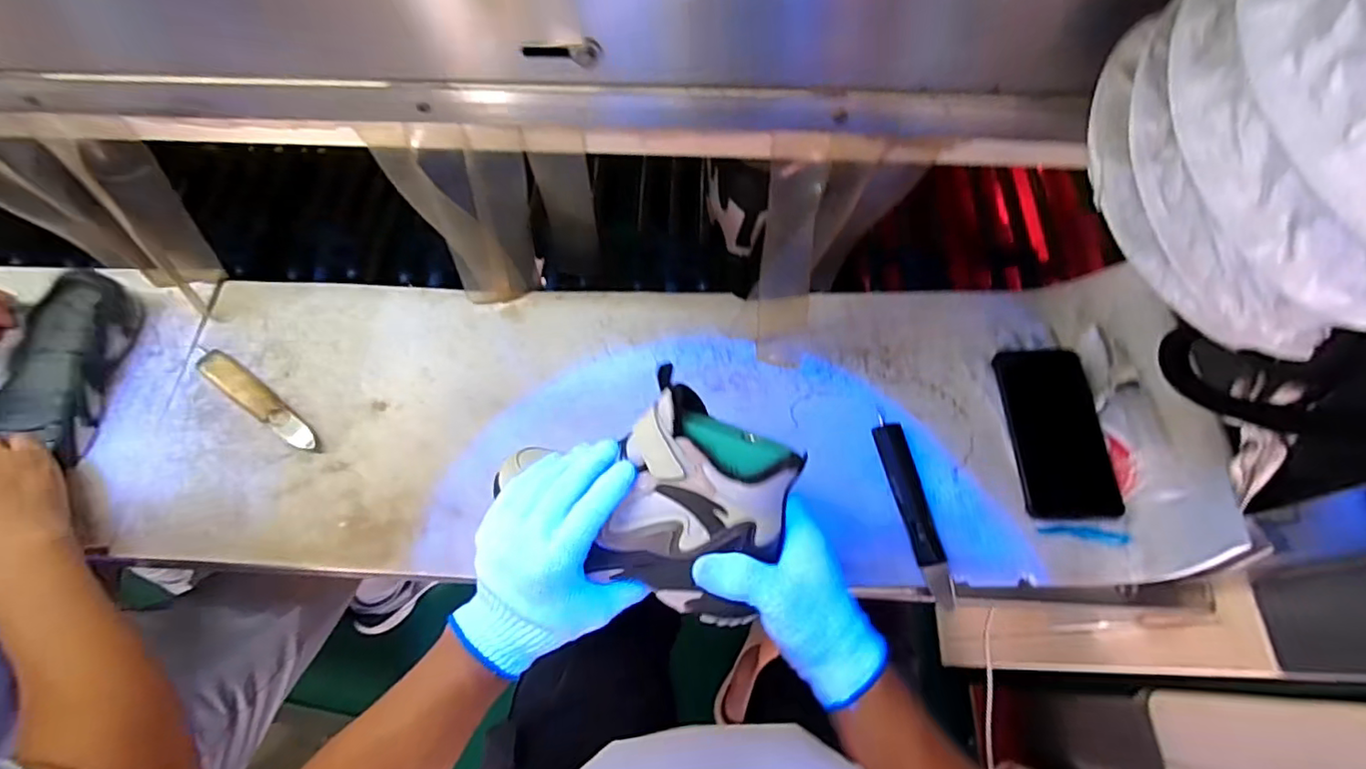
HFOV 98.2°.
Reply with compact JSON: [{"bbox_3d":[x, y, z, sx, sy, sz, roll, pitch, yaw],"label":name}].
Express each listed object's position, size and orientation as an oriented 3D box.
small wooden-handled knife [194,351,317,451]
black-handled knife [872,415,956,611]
[{"bbox_3d":[-0.422,0.015,0.585,0.161,0.015,0.027,34,71,14],"label":"small wooden-handled knife"},{"bbox_3d":[0.211,0.112,0.538,0.029,0.014,0.167,-10,66,-3],"label":"black-handled knife"}]

